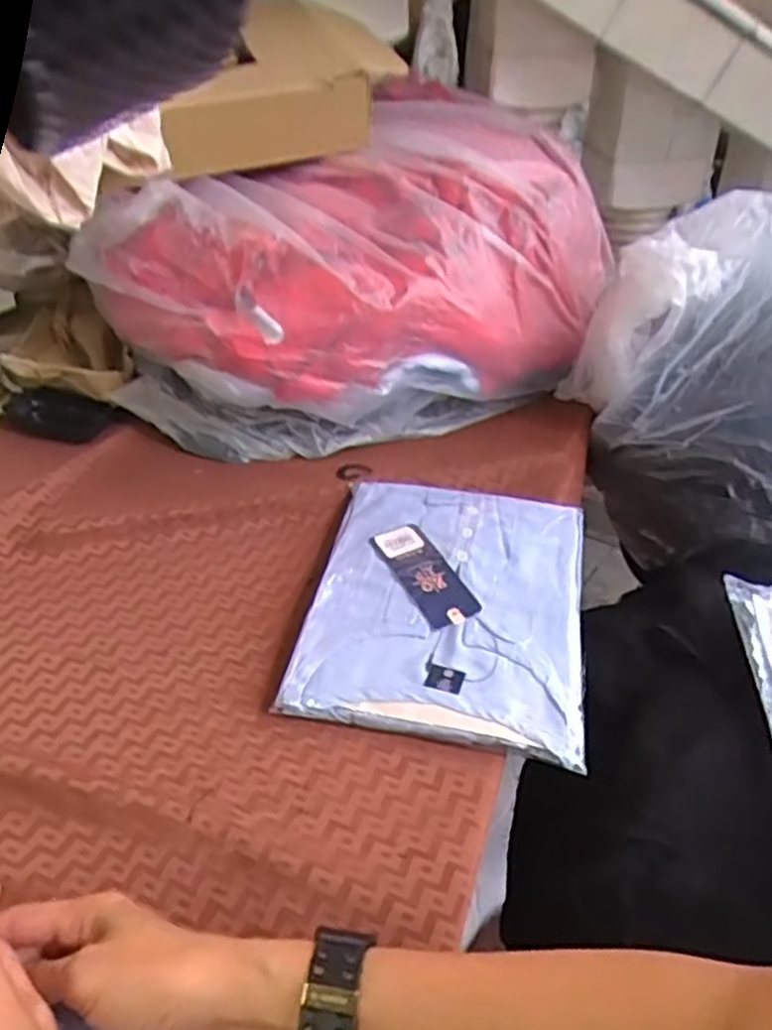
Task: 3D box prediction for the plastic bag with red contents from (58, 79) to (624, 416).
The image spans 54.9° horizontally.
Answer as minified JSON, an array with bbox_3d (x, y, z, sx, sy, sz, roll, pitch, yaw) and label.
[{"bbox_3d":[-0.001,-0.260,0.782,0.505,0.220,0.307,-31,47,-32],"label":"plastic bag with red contents"}]

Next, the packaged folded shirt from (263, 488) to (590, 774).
[{"bbox_3d":[0.052,0.069,0.610,0.213,0.037,0.252,6,39,10],"label":"packaged folded shirt"}]

